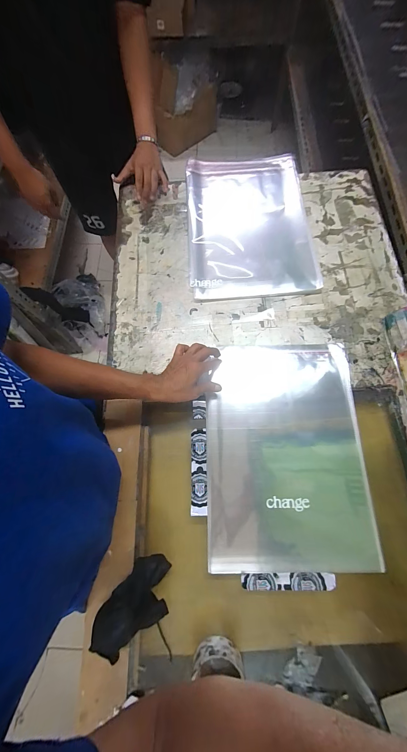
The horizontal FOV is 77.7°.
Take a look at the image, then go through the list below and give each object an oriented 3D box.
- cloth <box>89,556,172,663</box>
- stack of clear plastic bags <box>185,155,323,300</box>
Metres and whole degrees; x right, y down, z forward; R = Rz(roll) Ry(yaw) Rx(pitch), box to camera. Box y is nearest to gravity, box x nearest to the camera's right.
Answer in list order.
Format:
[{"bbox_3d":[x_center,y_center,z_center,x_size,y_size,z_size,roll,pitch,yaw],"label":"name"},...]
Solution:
[{"bbox_3d":[-0.108,0.370,0.400,0.088,0.057,0.144,37,78,12],"label":"cloth"},{"bbox_3d":[0.116,-0.403,0.668,0.311,0.022,0.434,-3,73,1],"label":"stack of clear plastic bags"}]

